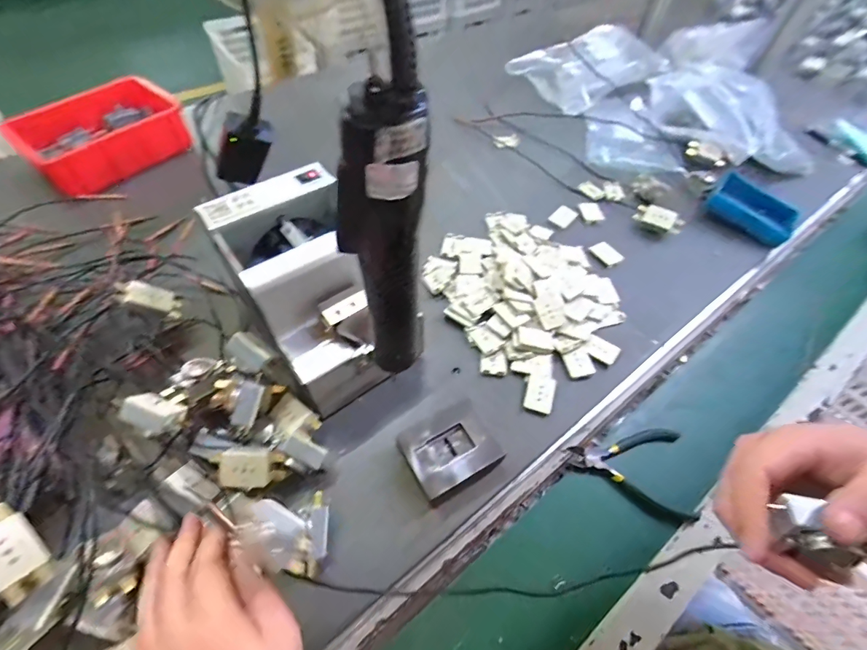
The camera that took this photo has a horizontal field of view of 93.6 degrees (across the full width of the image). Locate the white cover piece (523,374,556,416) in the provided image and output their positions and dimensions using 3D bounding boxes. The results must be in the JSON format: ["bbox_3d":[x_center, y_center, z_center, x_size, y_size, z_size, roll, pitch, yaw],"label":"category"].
[{"bbox_3d":[0.112,0.073,0.427,0.027,0.012,0.038,17,56,7],"label":"white cover piece"}]

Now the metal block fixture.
[{"bbox_3d":[0.019,0.115,0.379,0.089,0.030,0.067,-25,61,-19],"label":"metal block fixture"}]

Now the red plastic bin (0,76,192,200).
[{"bbox_3d":[-0.480,-0.282,0.605,0.128,0.061,0.214,33,60,17],"label":"red plastic bin"}]

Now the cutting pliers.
[{"bbox_3d":[0.208,0.158,0.414,0.124,0.011,0.090,-7,57,-8],"label":"cutting pliers"}]

